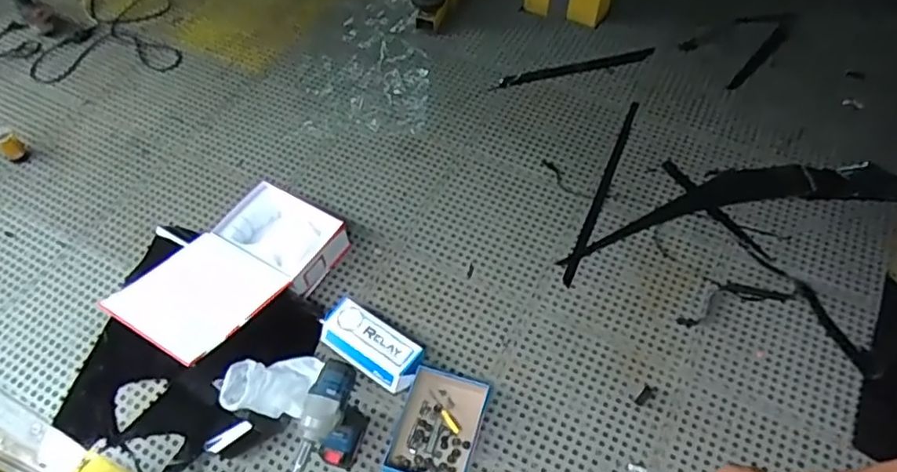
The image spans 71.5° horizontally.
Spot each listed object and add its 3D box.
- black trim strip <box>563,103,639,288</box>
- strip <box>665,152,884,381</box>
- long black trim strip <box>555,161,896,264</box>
[{"bbox_3d":[0.453,-0.144,1.808,0.026,0.017,0.727,20,56,15],"label":"black trim strip"},{"bbox_3d":[0.834,0.049,1.656,0.069,0.012,0.749,-27,57,-18],"label":"strip"},{"bbox_3d":[0.871,-0.104,1.755,1.132,0.033,0.242,-5,54,-3],"label":"long black trim strip"}]

